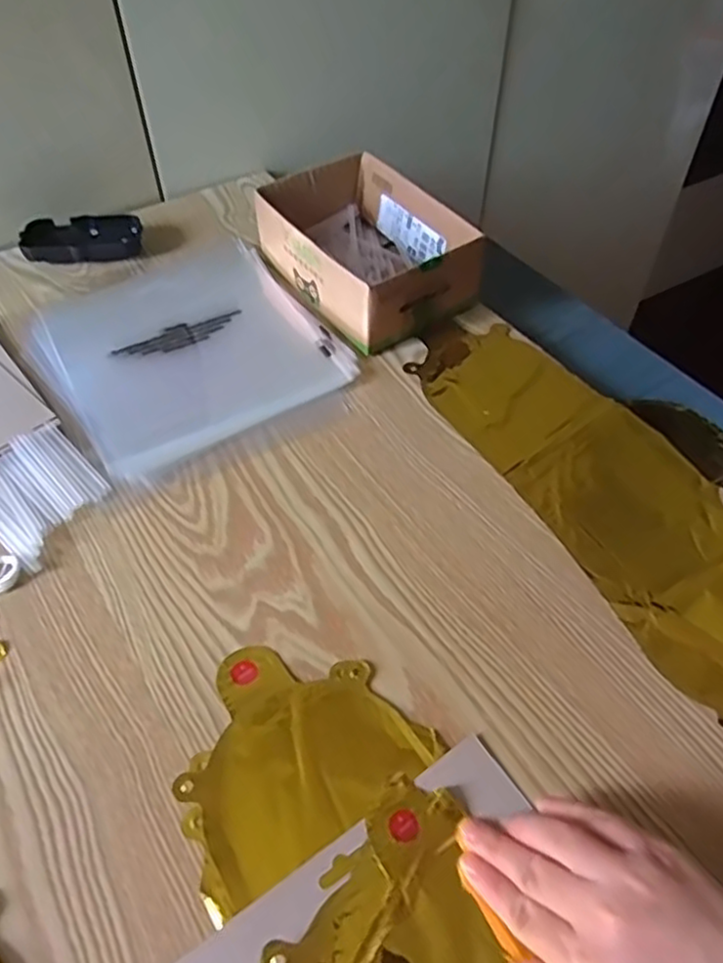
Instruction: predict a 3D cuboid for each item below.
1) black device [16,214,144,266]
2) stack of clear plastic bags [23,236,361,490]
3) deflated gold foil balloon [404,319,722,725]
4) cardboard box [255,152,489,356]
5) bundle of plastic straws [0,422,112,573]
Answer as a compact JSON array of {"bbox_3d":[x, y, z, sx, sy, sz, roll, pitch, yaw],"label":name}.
[{"bbox_3d":[-0.268,-0.233,0.673,0.107,0.022,0.047,-8,51,-7],"label":"black device"},{"bbox_3d":[-0.142,-0.112,0.584,0.218,0.012,0.247,-29,57,-21],"label":"stack of clear plastic bags"},{"bbox_3d":[0.196,-0.005,0.497,0.164,0.009,0.385,-22,54,-17],"label":"deflated gold foil balloon"},{"bbox_3d":[0.003,-0.207,0.619,0.129,0.063,0.189,-27,56,-20],"label":"cardboard box"},{"bbox_3d":[-0.224,0.006,0.488,0.096,0.009,0.077,37,60,26],"label":"bundle of plastic straws"}]

